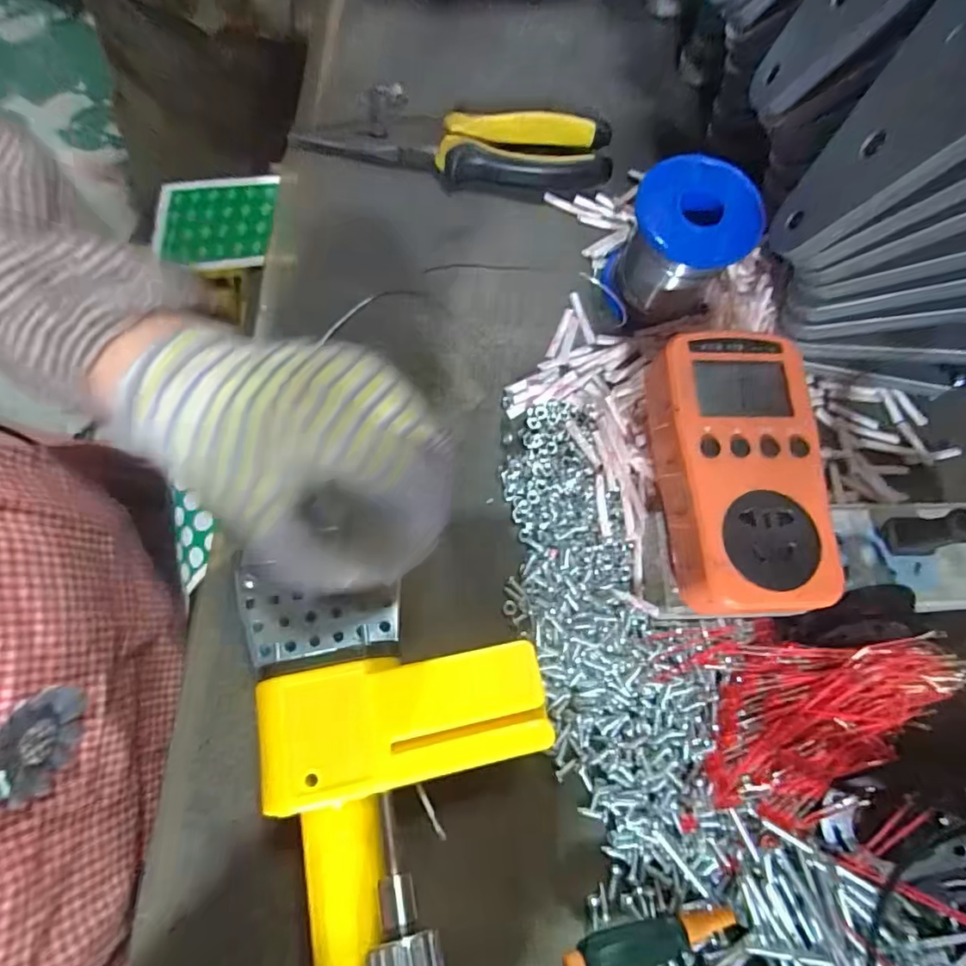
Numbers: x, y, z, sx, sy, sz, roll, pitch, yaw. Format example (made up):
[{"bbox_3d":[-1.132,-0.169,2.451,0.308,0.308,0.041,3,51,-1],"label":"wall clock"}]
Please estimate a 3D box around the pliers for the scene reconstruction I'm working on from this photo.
[{"bbox_3d":[-0.015,-0.211,0.322,0.181,0.018,0.060,12,74,3],"label":"pliers"}]

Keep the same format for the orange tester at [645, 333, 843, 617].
[{"bbox_3d":[0.111,-0.006,0.232,0.067,0.026,0.121,-2,74,-6],"label":"orange tester"}]

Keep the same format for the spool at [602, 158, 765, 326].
[{"bbox_3d":[0.103,-0.124,0.283,0.061,0.058,0.059,0,74,-1],"label":"spool"}]

